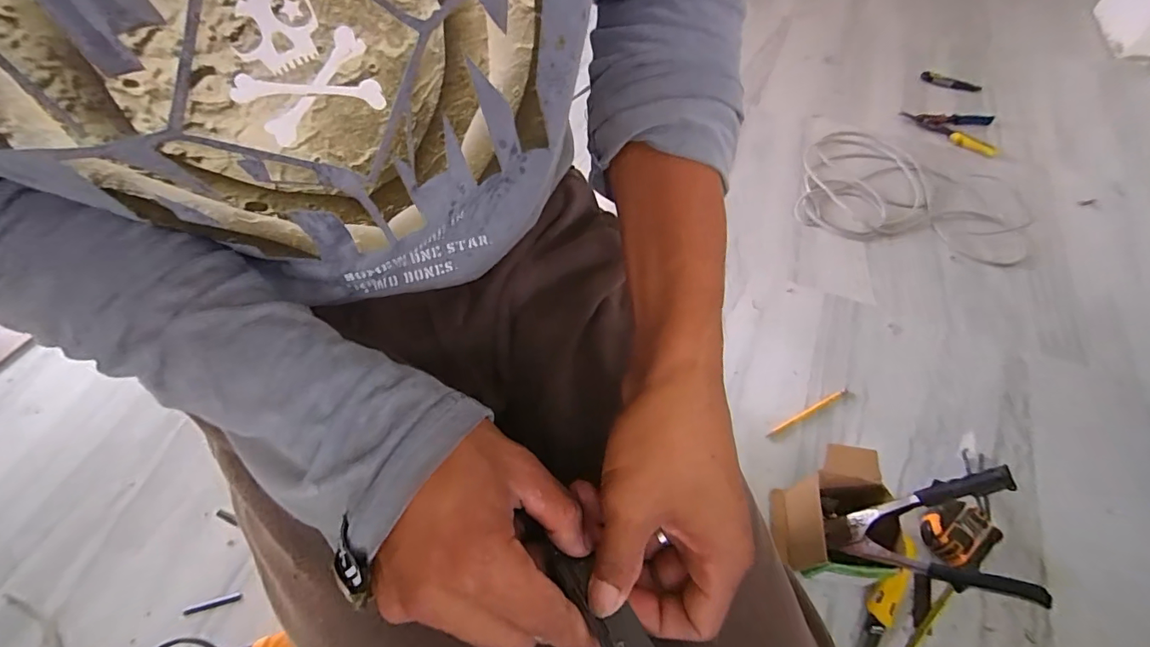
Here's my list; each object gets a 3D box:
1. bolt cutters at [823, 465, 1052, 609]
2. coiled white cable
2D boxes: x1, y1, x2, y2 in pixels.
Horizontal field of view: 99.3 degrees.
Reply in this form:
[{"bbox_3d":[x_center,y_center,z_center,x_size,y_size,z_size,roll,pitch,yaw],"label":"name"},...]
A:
[{"bbox_3d":[0.438,0.267,0.629,0.215,0.030,0.137,-17,67,36],"label":"bolt cutters"},{"bbox_3d":[0.791,-0.314,1.153,0.519,0.033,0.398,18,57,14],"label":"coiled white cable"}]

